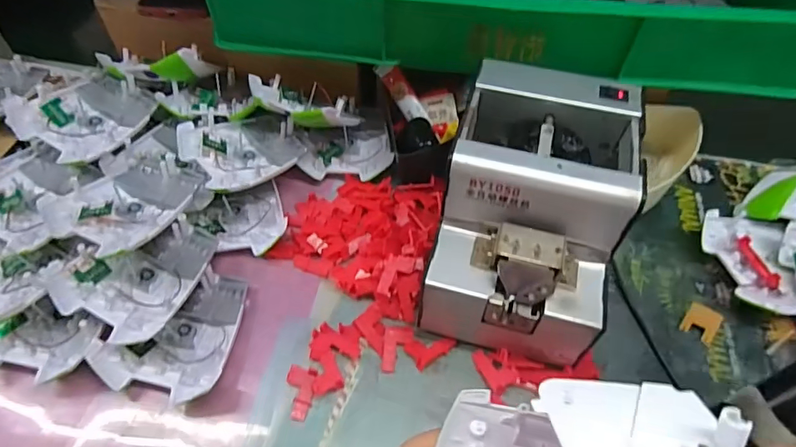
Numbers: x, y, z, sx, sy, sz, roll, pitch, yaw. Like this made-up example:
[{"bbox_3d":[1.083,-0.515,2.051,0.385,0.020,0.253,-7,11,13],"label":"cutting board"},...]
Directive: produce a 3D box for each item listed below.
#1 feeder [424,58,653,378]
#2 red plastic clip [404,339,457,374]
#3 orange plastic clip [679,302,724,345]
[{"bbox_3d":[0.100,-0.007,0.378,0.129,0.139,0.180,12,55,8],"label":"feeder"},{"bbox_3d":[0.026,0.099,0.392,0.038,0.007,0.024,-30,60,-20],"label":"red plastic clip"},{"bbox_3d":[0.251,0.082,0.401,0.026,0.014,0.025,30,61,17],"label":"orange plastic clip"}]

